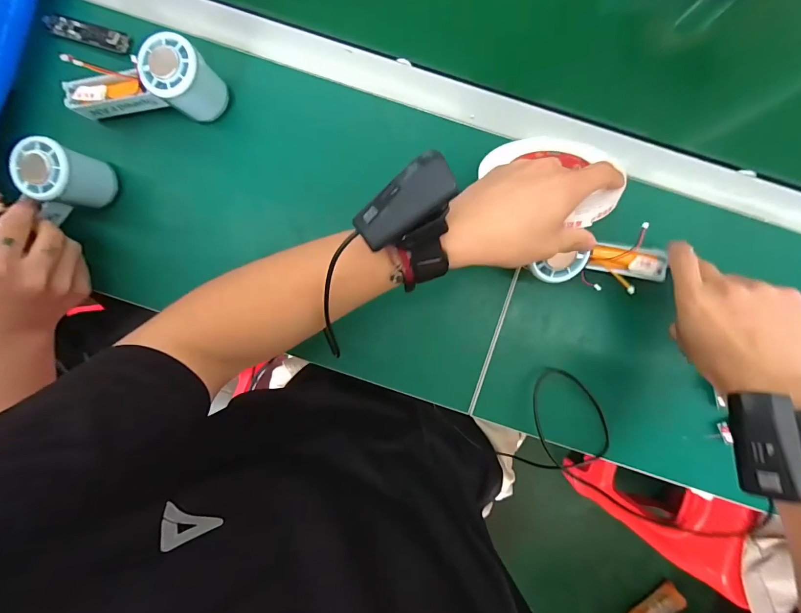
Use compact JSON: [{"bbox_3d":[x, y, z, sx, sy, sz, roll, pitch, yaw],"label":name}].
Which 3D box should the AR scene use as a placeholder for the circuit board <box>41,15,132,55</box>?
[{"bbox_3d":[-0.339,-0.295,0.381,0.089,0.014,0.022,15,91,1],"label":"circuit board"}]

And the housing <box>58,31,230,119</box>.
[{"bbox_3d":[-0.258,-0.225,0.360,0.153,0.069,0.054,2,90,1],"label":"housing"}]

